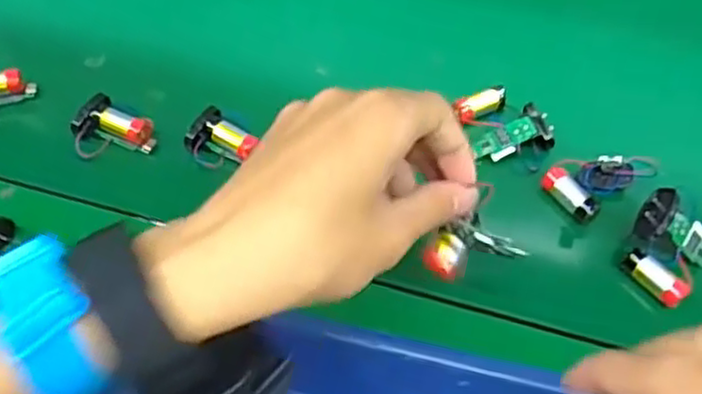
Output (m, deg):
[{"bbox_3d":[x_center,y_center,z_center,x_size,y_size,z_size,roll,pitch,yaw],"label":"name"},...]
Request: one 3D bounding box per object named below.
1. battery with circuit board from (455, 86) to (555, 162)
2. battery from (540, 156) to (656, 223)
[{"bbox_3d":[0.100,-0.049,0.457,0.047,0.016,0.053,-18,58,-14],"label":"battery with circuit board"},{"bbox_3d":[0.152,-0.013,0.431,0.058,0.022,0.038,-29,61,-20],"label":"battery"}]

